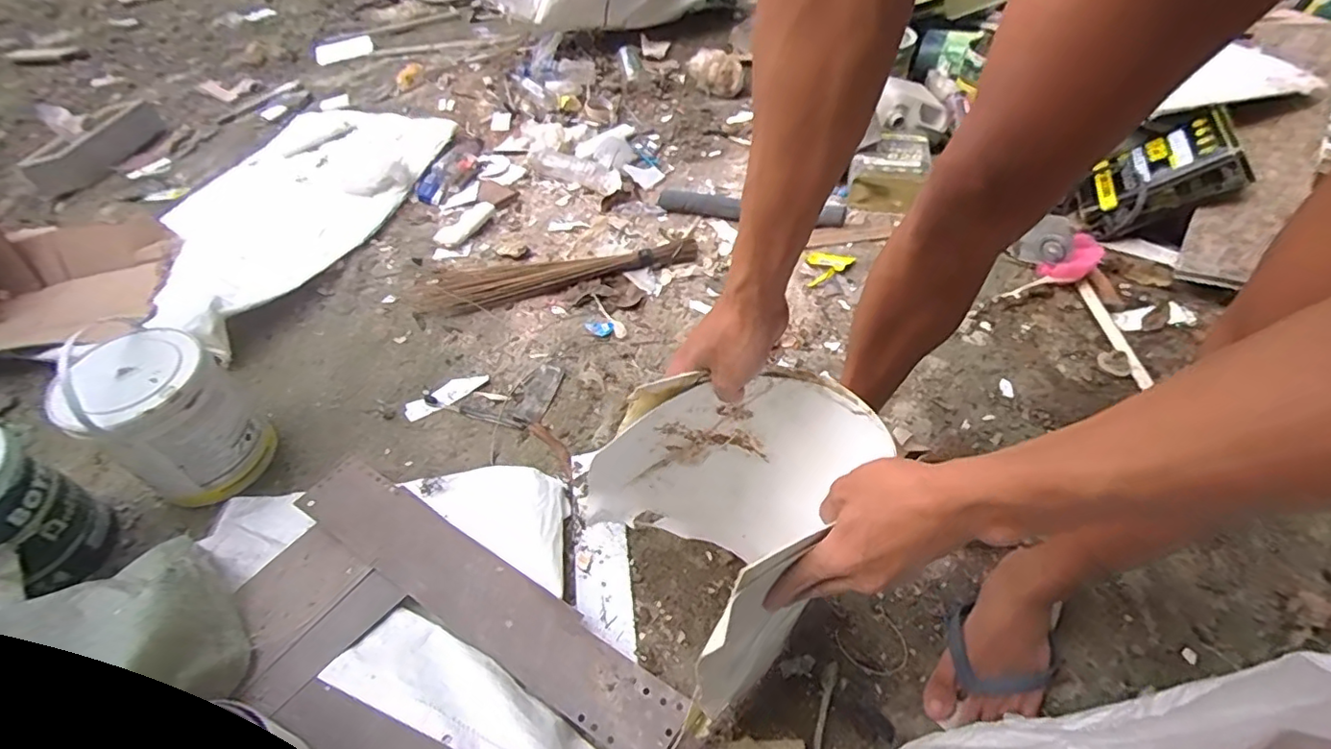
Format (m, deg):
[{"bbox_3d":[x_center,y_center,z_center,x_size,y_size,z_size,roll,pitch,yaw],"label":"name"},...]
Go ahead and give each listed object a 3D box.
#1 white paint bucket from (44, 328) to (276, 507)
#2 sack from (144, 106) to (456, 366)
[{"bbox_3d":[-0.704,0.070,0.838,0.159,0.232,0.159,-2,50,2],"label":"white paint bucket"},{"bbox_3d":[-0.922,-0.414,1.370,0.584,0.082,0.818,17,53,17],"label":"sack"}]

